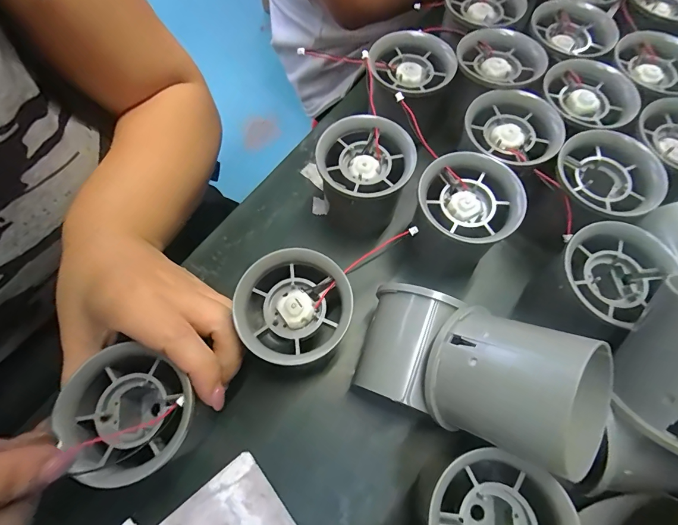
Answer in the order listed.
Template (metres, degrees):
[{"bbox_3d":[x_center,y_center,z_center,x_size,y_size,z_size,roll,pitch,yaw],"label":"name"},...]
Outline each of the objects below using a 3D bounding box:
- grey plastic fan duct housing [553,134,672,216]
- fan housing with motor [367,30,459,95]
[{"bbox_3d":[0.151,-0.049,0.206,0.051,0.017,0.053,0,66,0],"label":"grey plastic fan duct housing"},{"bbox_3d":[0.048,-0.129,0.238,0.054,0.017,0.052,0,66,0],"label":"fan housing with motor"}]

